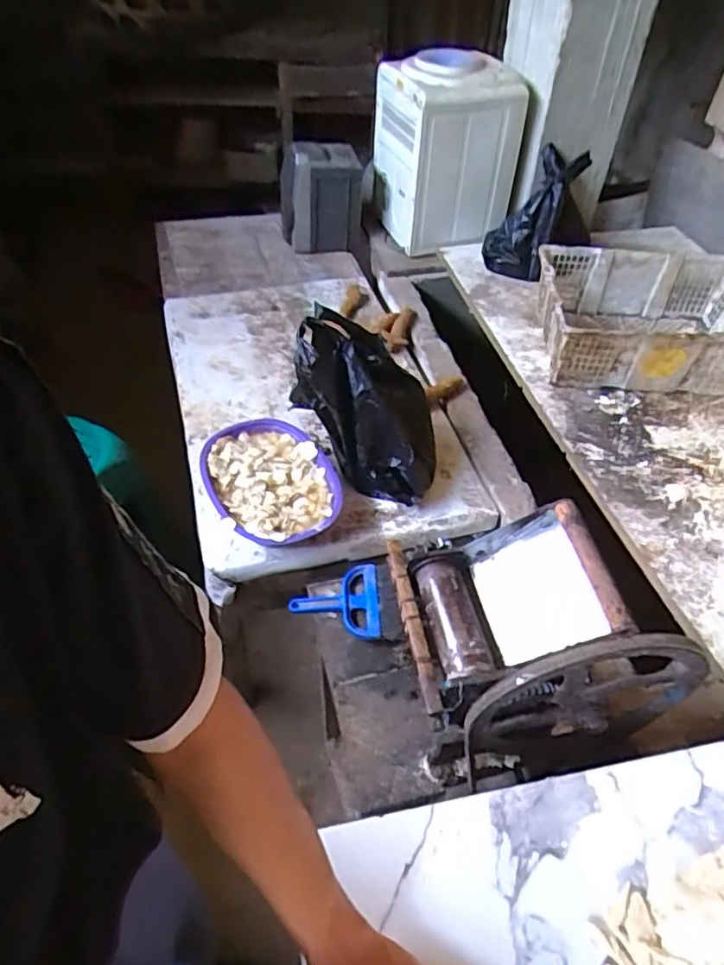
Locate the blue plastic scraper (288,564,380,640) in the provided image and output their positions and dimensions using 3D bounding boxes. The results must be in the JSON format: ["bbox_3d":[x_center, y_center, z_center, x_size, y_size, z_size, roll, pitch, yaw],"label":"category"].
[{"bbox_3d":[-0.044,0.194,0.991,0.138,0.026,0.129,-1,49,-2],"label":"blue plastic scraper"}]

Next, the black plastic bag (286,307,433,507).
[{"bbox_3d":[0.010,-0.137,1.107,0.249,0.257,0.191,3,49,2],"label":"black plastic bag"}]

